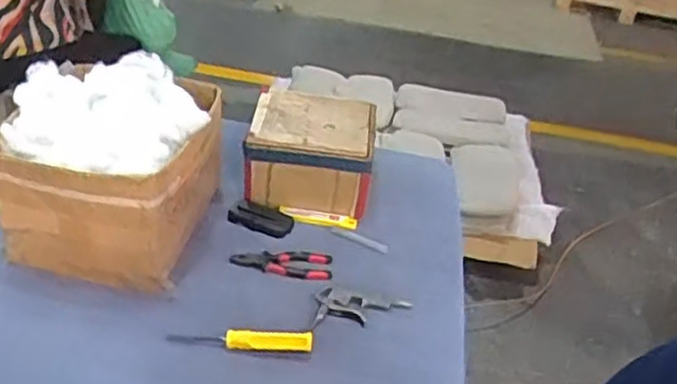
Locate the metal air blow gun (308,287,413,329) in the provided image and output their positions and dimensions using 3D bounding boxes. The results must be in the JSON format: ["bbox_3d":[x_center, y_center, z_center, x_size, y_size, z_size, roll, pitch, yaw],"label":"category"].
[{"bbox_3d":[0.034,0.169,1.047,0.149,0.018,0.071,0,33,-11],"label":"metal air blow gun"}]

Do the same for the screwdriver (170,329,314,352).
[{"bbox_3d":[-0.130,0.196,0.950,0.188,0.032,0.023,6,32,-2],"label":"screwdriver"}]

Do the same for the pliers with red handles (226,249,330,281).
[{"bbox_3d":[-0.088,0.106,1.108,0.154,0.016,0.058,7,32,1],"label":"pliers with red handles"}]

